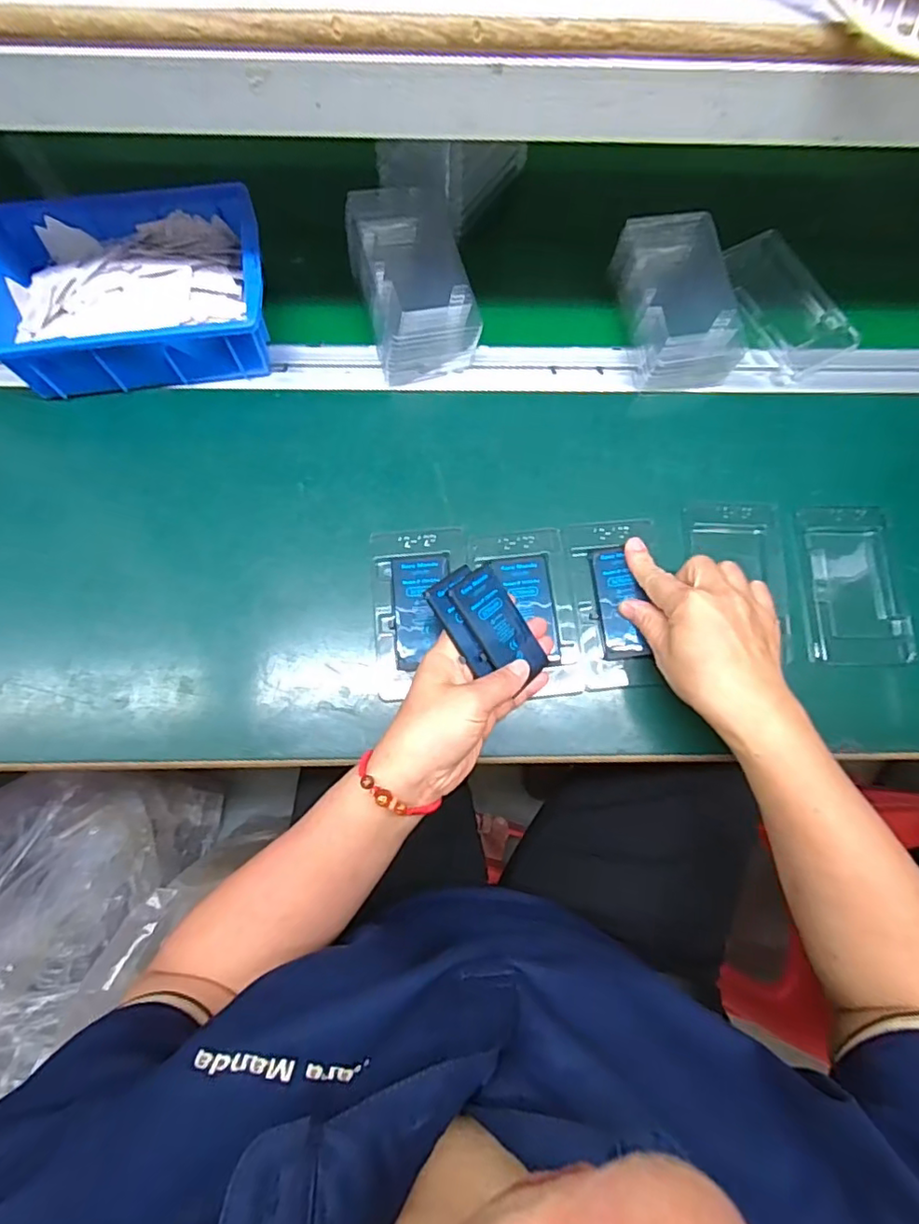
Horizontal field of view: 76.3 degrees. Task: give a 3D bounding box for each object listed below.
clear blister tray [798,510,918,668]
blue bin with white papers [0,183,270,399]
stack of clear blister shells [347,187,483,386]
[{"bbox_3d":[0.307,-0.023,0.457,0.078,0.005,0.125,-2,76,-2],"label":"clear blister tray"},{"bbox_3d":[-0.254,-0.253,0.466,0.206,0.066,0.139,-8,77,-4],"label":"blue bin with white papers"},{"bbox_3d":[-0.037,-0.261,0.475,0.086,0.069,0.127,-11,77,-4],"label":"stack of clear blister shells"}]

